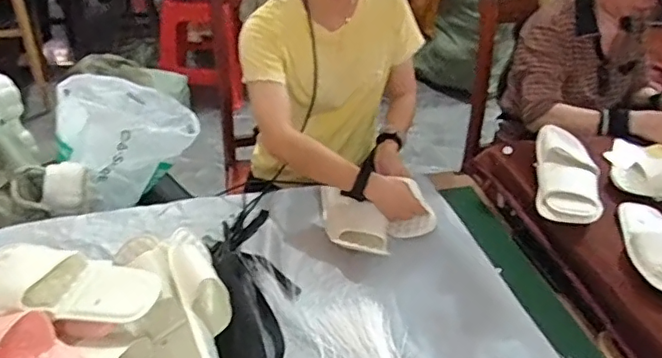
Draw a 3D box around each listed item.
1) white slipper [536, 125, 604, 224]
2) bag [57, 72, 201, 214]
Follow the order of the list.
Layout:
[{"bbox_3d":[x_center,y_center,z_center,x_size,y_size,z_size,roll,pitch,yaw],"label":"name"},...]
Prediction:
[{"bbox_3d":[0.469,-0.015,1.116,0.114,0.050,0.277,11,37,6],"label":"white slipper"},{"bbox_3d":[-0.508,-0.115,1.411,0.300,0.261,0.190,-25,47,-35],"label":"bag"}]

